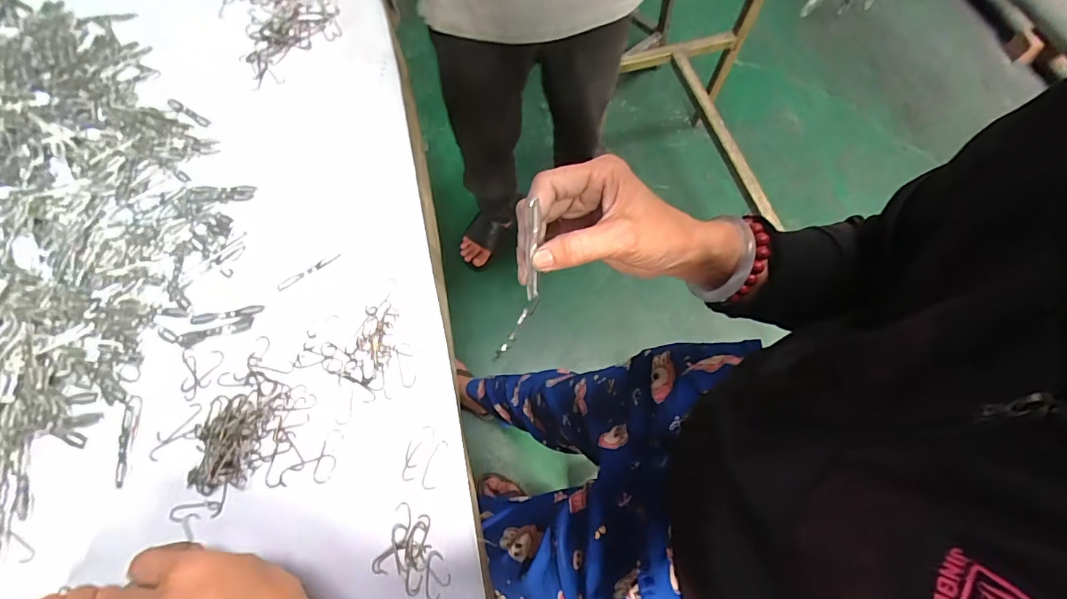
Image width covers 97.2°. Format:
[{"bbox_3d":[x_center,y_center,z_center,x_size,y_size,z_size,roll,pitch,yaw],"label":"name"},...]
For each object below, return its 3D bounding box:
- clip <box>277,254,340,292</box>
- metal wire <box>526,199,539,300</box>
[{"bbox_3d":[-0.227,-0.029,0.476,0.067,0.004,0.008,-34,73,-14],"label":"clip"},{"bbox_3d":[-0.001,-0.029,0.273,0.006,0.068,0.011,-2,41,-3],"label":"metal wire"}]

